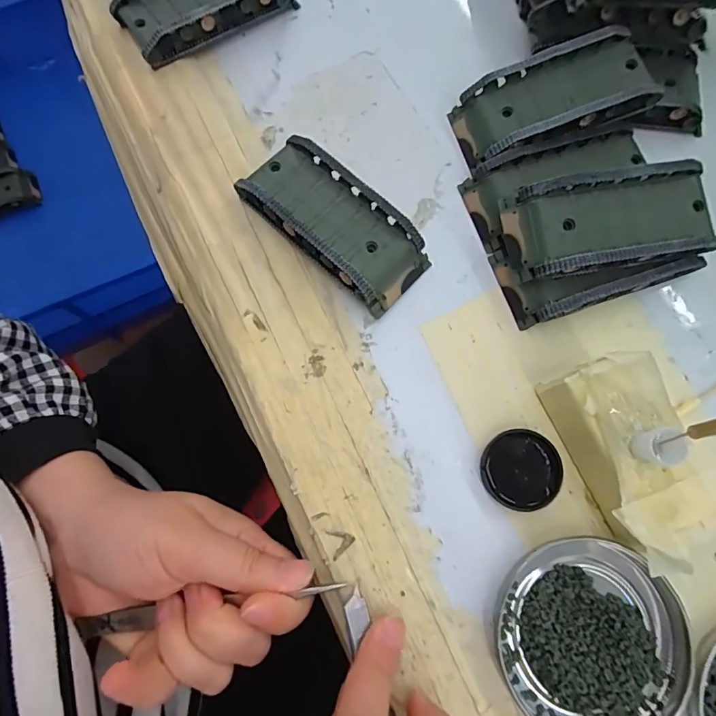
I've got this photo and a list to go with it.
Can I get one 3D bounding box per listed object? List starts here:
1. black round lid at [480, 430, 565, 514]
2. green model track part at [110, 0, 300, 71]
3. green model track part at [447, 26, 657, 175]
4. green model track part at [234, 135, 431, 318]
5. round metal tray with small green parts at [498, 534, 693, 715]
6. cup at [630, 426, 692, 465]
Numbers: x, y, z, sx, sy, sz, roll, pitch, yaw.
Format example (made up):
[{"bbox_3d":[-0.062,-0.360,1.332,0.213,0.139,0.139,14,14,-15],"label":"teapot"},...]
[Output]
[{"bbox_3d":[0.075,0.051,0.211,0.034,0.008,0.035,0,76,-1],"label":"black round lid"},{"bbox_3d":[-0.089,-0.204,0.266,0.092,0.019,0.044,-33,79,-9],"label":"green model track part"},{"bbox_3d":[0.102,-0.135,0.245,0.093,0.036,0.044,-16,77,-5],"label":"green model track part"},{"bbox_3d":[-0.011,-0.068,0.232,0.095,0.023,0.047,43,79,9],"label":"green model track part"},{"bbox_3d":[0.098,0.119,0.191,0.074,0.013,0.077,0,76,-1],"label":"round metal tray with small green parts"},{"bbox_3d":[0.116,0.034,0.177,0.011,0.018,0.013,1,76,-1],"label":"cup"}]

